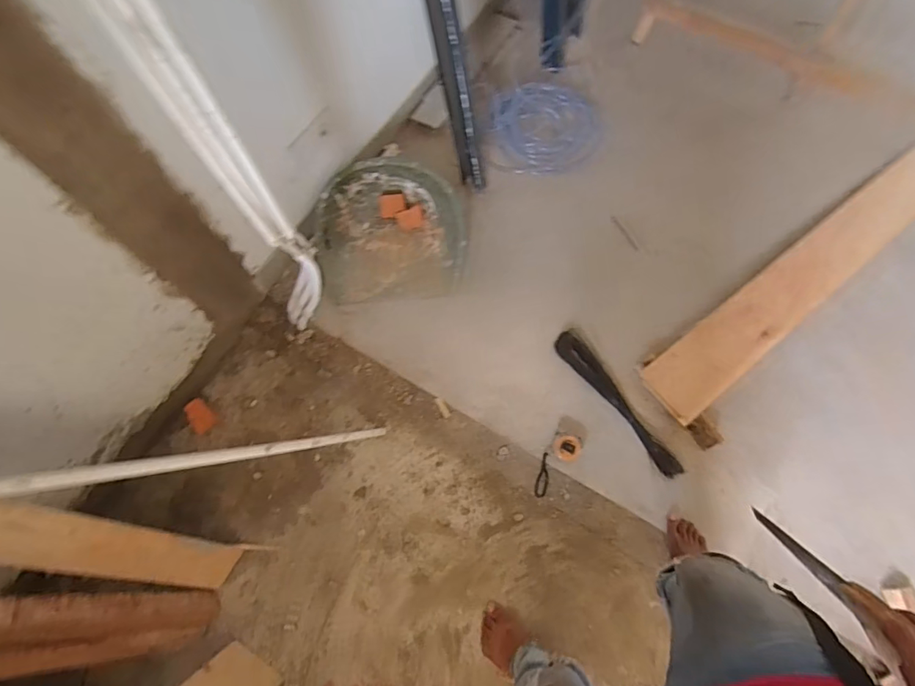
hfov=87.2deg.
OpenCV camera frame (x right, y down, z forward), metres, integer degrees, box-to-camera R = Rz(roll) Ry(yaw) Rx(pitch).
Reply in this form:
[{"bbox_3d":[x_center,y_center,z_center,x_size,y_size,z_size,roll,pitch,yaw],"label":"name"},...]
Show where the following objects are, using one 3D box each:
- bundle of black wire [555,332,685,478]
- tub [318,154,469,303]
[{"bbox_3d":[0.416,0.150,1.251,0.065,0.033,0.444,-35,71,-11],"label":"bundle of black wire"},{"bbox_3d":[-0.192,-0.331,1.424,0.424,0.132,0.386,-4,68,0],"label":"tub"}]

